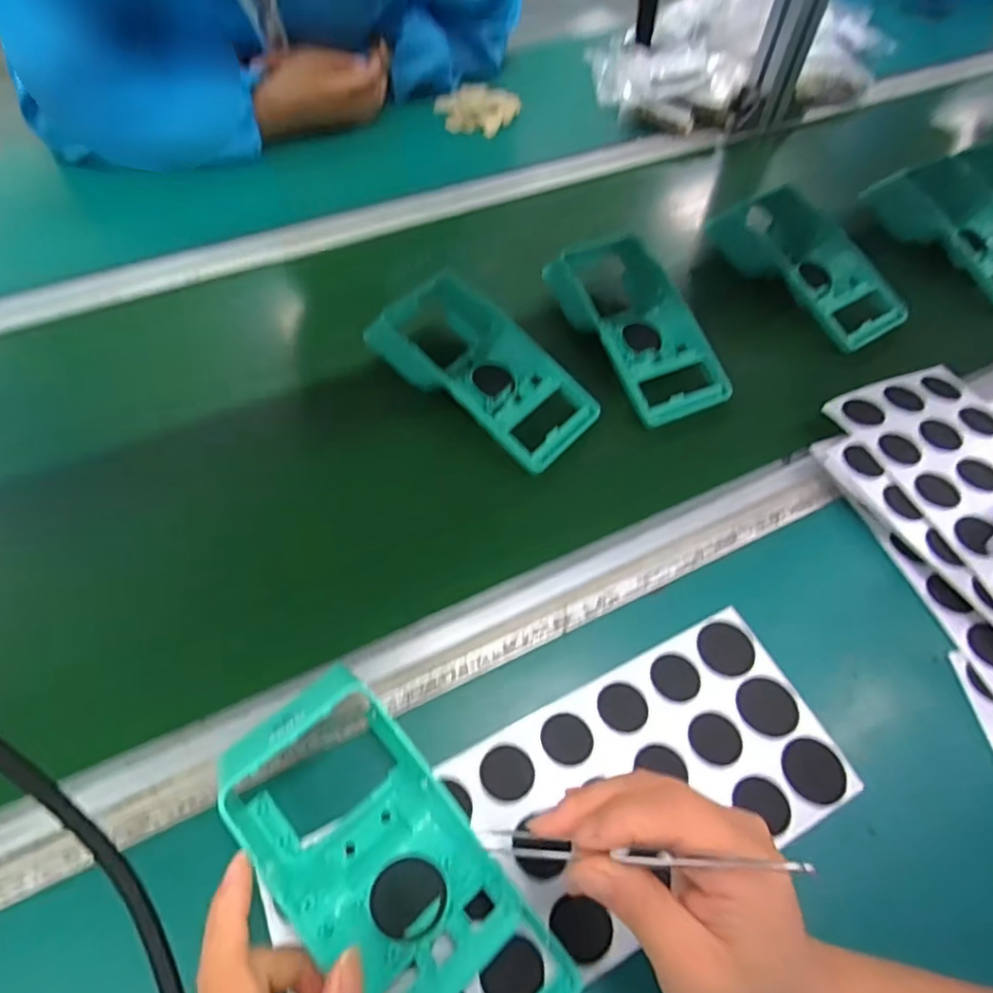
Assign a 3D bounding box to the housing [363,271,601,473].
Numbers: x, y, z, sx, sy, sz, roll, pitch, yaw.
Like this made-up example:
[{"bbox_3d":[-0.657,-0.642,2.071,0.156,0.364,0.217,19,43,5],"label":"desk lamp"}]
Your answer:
[{"bbox_3d":[-0.009,-0.103,0.465,0.179,0.044,0.101,36,63,20],"label":"housing"}]

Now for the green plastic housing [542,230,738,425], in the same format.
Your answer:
[{"bbox_3d":[0.119,-0.144,0.493,0.098,0.042,0.174,-22,60,-15],"label":"green plastic housing"}]

